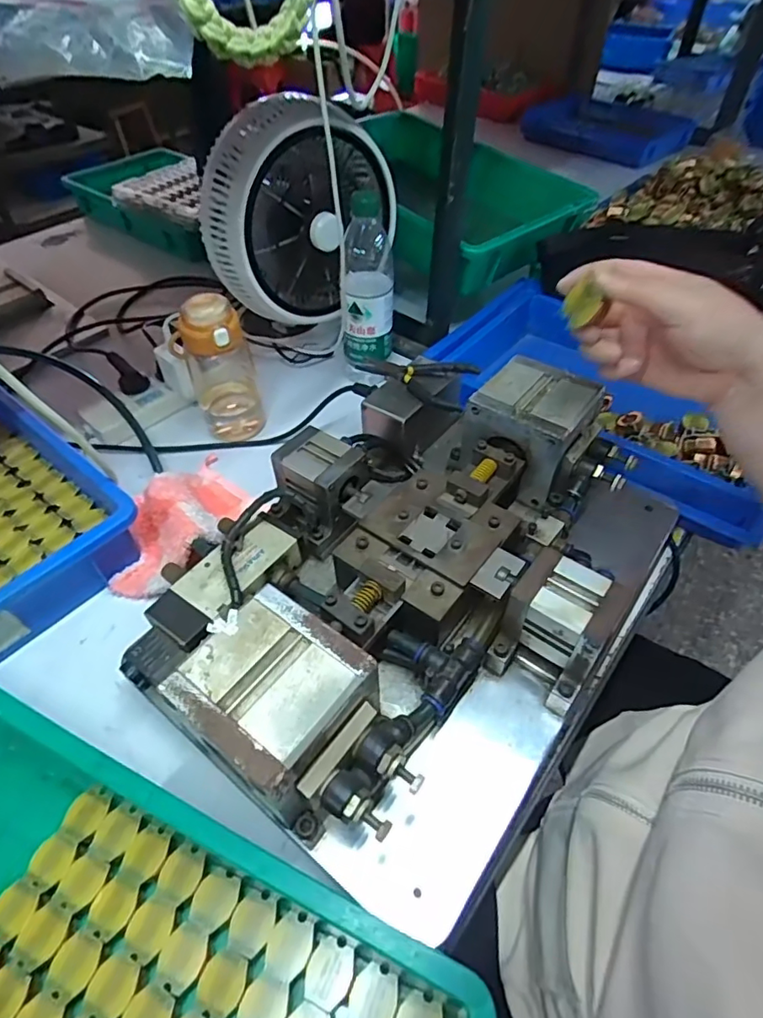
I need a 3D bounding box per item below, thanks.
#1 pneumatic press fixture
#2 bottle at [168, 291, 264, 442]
[{"bbox_3d":[0.029,0.032,0.448,0.312,0.114,0.415,30,55,23],"label":"pneumatic press fixture"},{"bbox_3d":[-0.191,-0.159,0.628,0.082,0.169,0.080,-14,51,-13],"label":"bottle"}]

